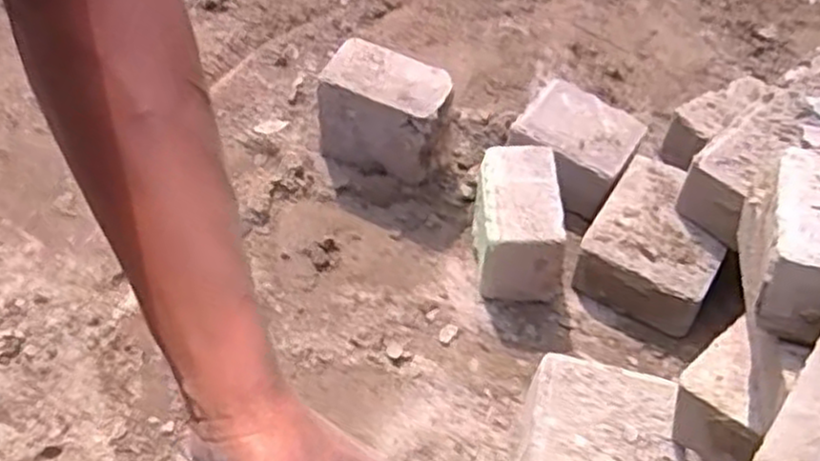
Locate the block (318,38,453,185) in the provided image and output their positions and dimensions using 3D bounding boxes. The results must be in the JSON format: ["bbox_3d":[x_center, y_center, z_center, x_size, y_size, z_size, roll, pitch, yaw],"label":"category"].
[{"bbox_3d":[-0.023,-0.106,0.711,0.109,0.109,0.065,22,54,12],"label":"block"}]

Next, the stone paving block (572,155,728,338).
[{"bbox_3d":[0.217,0.011,0.668,0.106,0.059,0.129,28,55,16],"label":"stone paving block"}]

